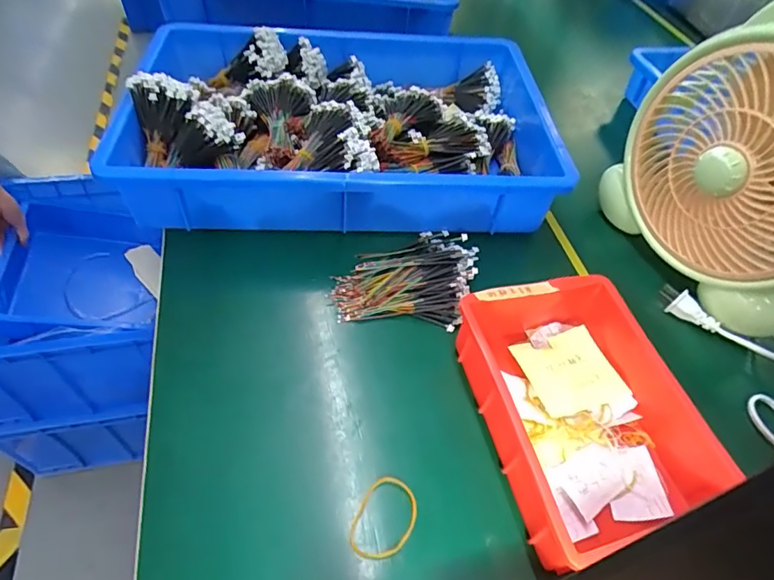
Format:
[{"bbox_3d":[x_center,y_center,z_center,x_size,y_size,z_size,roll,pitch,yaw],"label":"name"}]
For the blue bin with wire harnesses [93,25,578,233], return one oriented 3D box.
[{"bbox_3d":[-0.041,-0.191,0.572,0.448,0.108,0.346,0,51,-5],"label":"blue bin with wire harnesses"}]

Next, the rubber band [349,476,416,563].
[{"bbox_3d":[-0.001,0.154,0.336,0.038,0.004,0.055,22,52,13],"label":"rubber band"}]

